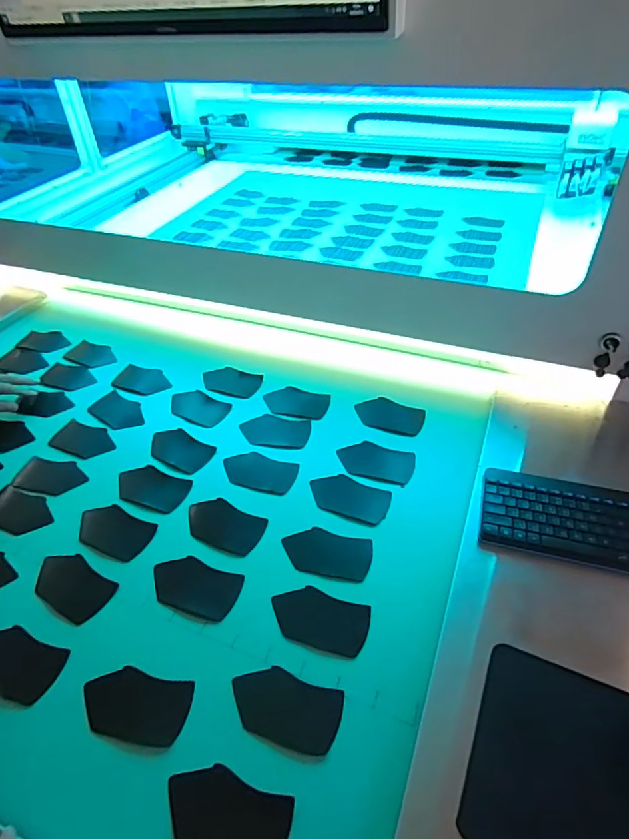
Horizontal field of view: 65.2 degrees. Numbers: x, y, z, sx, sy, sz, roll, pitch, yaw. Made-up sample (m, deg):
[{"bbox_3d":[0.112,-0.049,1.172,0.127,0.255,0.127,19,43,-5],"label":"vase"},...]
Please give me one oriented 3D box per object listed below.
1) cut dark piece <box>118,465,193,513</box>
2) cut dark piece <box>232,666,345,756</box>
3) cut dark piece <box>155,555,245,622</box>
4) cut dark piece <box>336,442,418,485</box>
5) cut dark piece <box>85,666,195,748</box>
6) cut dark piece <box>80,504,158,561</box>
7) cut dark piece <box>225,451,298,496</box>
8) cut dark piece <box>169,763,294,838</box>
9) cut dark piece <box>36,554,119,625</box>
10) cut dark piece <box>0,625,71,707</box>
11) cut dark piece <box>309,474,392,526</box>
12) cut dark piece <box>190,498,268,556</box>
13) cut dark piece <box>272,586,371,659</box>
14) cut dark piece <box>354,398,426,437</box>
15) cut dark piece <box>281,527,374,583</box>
[{"bbox_3d":[-0.292,0.121,0.880,0.135,0.004,0.076,13,46,18],"label":"cut dark piece"},{"bbox_3d":[-0.036,0.349,0.598,0.134,0.011,0.073,13,53,13],"label":"cut dark piece"},{"bbox_3d":[-0.179,0.246,0.729,0.135,0.004,0.075,14,46,19],"label":"cut dark piece"},{"bbox_3d":[0.112,0.075,0.890,0.135,0.009,0.079,8,45,14],"label":"cut dark piece"},{"bbox_3d":[-0.225,0.356,0.615,0.134,0.010,0.073,5,44,11],"label":"cut dark piece"},{"bbox_3d":[-0.329,0.181,0.802,0.135,0.004,0.077,18,46,23],"label":"cut dark piece"},{"bbox_3d":[-0.101,0.094,0.893,0.134,0.007,0.075,13,46,18],"label":"cut dark piece"},{"bbox_3d":[-0.096,0.426,0.529,0.136,0.006,0.074,13,49,16],"label":"cut dark piece"},{"bbox_3d":[-0.364,0.248,0.738,0.133,0.006,0.073,24,53,25],"label":"cut dark piece"},{"bbox_3d":[-0.400,0.323,0.654,0.133,0.010,0.074,12,46,18],"label":"cut dark piece"},{"bbox_3d":[0.058,0.132,0.834,0.135,0.004,0.073,16,51,18],"label":"cut dark piece"},{"bbox_3d":[-0.149,0.171,0.799,0.133,0.007,0.074,19,52,22],"label":"cut dark piece"},{"bbox_3d":[0.007,0.275,0.678,0.133,0.006,0.075,12,46,17],"label":"cut dark piece"},{"bbox_3d":[0.148,-0.007,0.975,0.132,0.004,0.076,19,54,21],"label":"cut dark piece"},{"bbox_3d":[0.020,0.207,0.762,0.136,0.005,0.074,9,45,11],"label":"cut dark piece"}]

